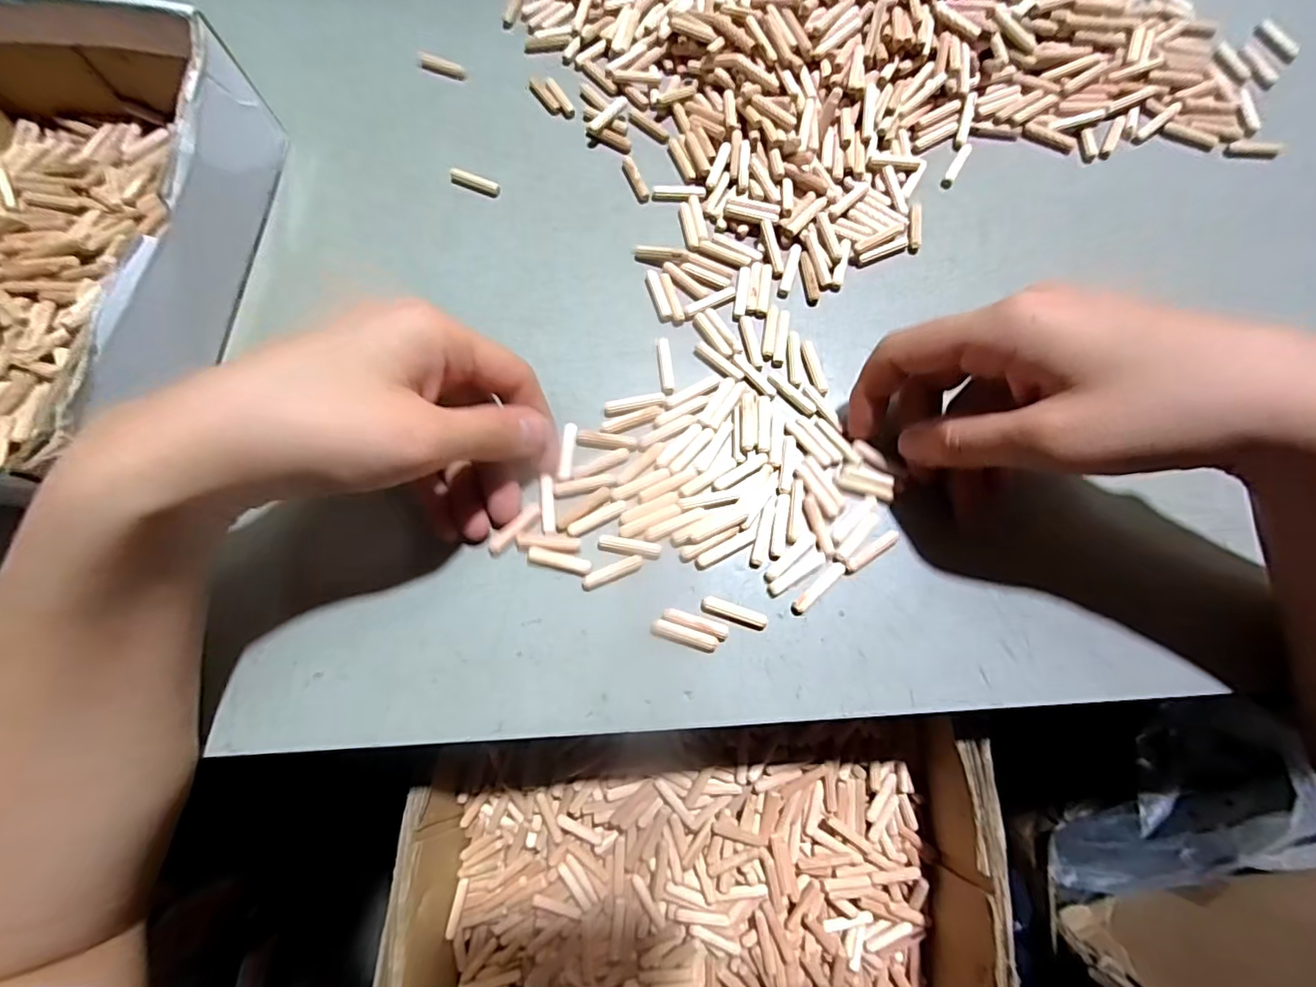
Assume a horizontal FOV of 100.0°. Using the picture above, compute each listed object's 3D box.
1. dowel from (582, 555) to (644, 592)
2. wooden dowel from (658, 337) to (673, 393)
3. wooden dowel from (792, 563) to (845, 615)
[{"bbox_3d":[-0.021,0.036,0.252,0.029,0.004,0.007,-24,76,-7],"label":"dowel"},{"bbox_3d":[0.004,-0.065,0.280,0.007,0.004,0.029,-5,75,-2],"label":"wooden dowel"},{"bbox_3d":[0.072,0.042,0.248,0.031,0.004,0.007,-41,79,-11],"label":"wooden dowel"}]

